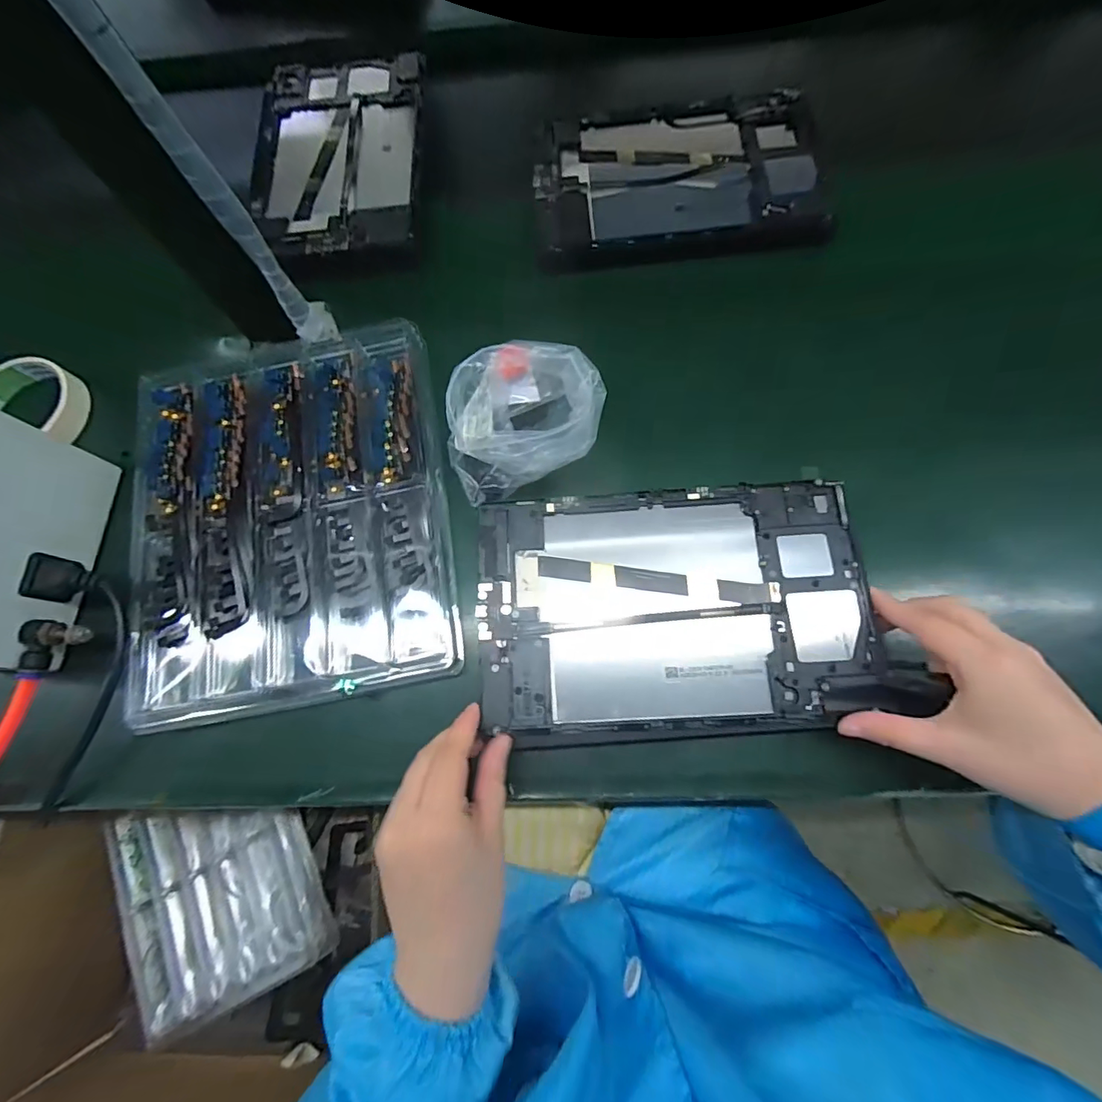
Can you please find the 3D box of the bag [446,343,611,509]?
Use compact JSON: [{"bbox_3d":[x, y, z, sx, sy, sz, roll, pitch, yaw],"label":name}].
[{"bbox_3d":[-0.018,-0.098,0.345,0.106,0.060,0.101,-8,72,-1],"label":"bag"}]

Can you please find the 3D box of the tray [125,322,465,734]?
[{"bbox_3d":[-0.190,-0.031,0.364,0.221,0.020,0.273,-10,72,-2],"label":"tray"}]

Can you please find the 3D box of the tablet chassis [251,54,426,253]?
[{"bbox_3d":[-0.195,-0.366,0.452,0.153,0.010,0.226,-2,72,1],"label":"tablet chassis"}]

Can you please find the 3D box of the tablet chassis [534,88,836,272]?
[{"bbox_3d":[0.106,-0.316,0.417,0.234,0.013,0.170,-3,72,0],"label":"tablet chassis"}]

